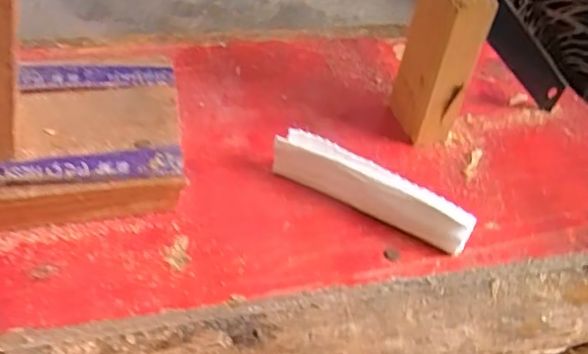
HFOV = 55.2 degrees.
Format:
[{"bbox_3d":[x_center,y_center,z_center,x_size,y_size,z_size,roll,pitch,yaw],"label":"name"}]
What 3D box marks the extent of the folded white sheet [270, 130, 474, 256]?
[{"bbox_3d":[0.031,0.005,0.229,0.083,0.019,0.013,24,47,17],"label":"folded white sheet"}]

